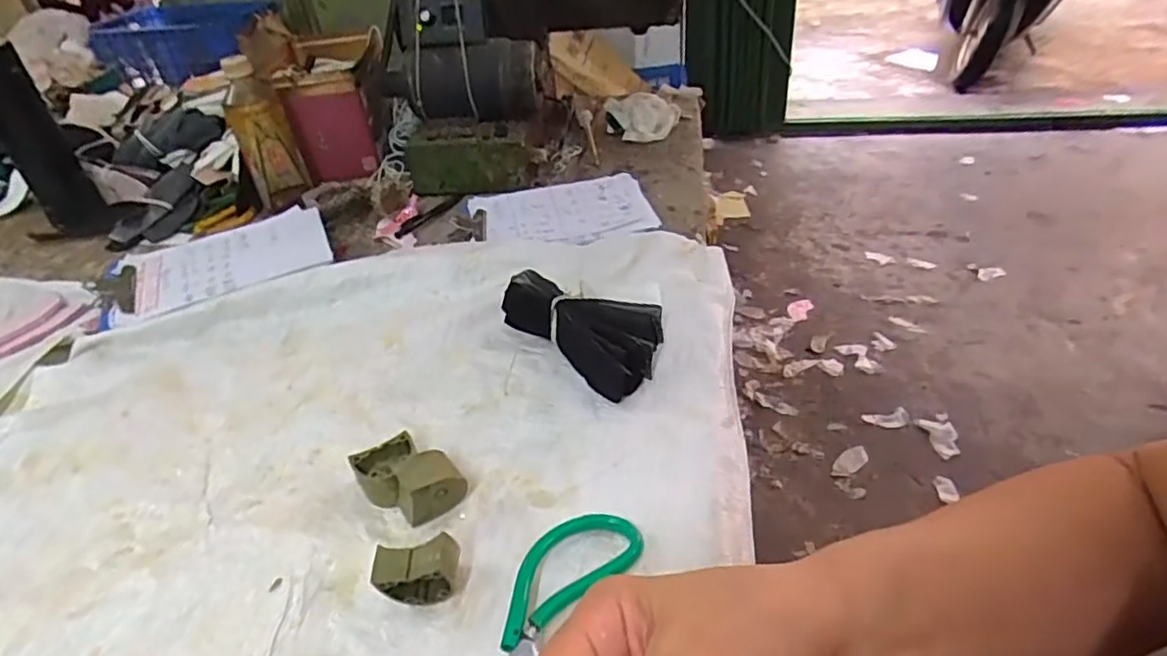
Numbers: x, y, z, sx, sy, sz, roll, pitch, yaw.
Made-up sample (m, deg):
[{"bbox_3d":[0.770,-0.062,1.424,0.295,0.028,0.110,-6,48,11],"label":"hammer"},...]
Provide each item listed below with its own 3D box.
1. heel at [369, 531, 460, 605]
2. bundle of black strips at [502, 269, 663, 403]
[{"bbox_3d":[-0.100,0.149,0.398,0.050,0.043,0.025,-3,38,0],"label":"heel"},{"bbox_3d":[-0.005,0.001,0.564,0.152,0.048,0.076,22,45,29],"label":"bundle of black strips"}]

